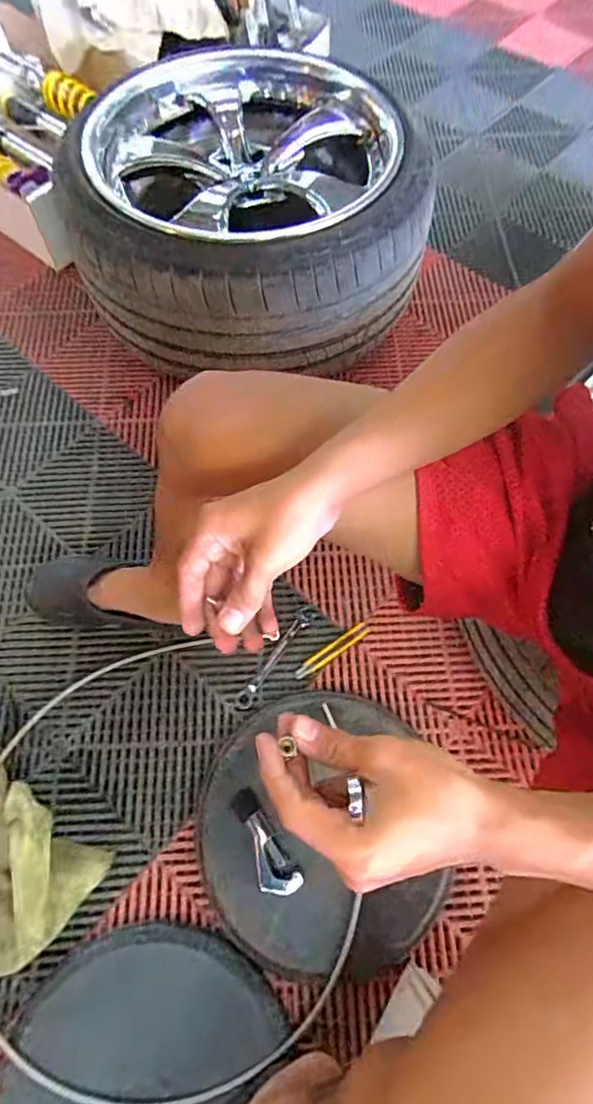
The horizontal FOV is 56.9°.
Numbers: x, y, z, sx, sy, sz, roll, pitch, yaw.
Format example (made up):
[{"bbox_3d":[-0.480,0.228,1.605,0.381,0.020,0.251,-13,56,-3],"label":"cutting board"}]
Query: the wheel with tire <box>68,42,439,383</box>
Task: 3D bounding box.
[{"bbox_3d":[-0.102,-0.580,0.944,0.529,0.207,0.567,-25,68,-11],"label":"wheel with tire"}]

